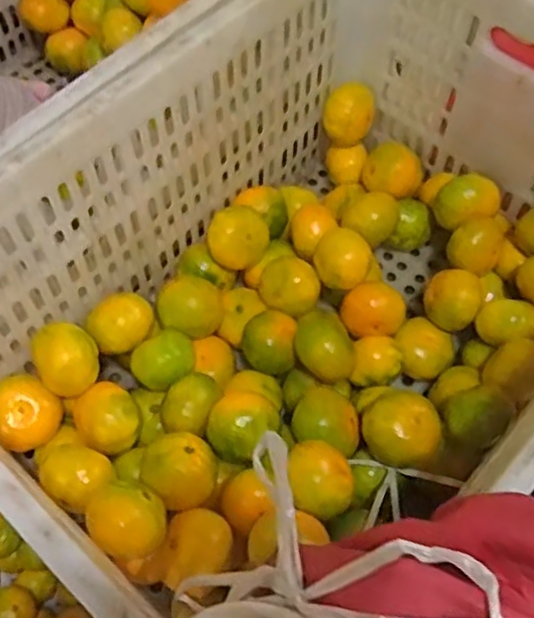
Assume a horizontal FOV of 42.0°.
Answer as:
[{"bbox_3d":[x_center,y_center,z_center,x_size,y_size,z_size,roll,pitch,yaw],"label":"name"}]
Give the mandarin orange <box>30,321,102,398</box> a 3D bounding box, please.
[{"bbox_3d":[-0.184,0.044,0.634,0.067,0.047,0.058,36,67,19],"label":"mandarin orange"}]

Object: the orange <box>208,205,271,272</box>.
[{"bbox_3d":[-0.026,-0.071,0.733,0.070,0.054,0.060,-25,63,-13],"label":"orange"}]

